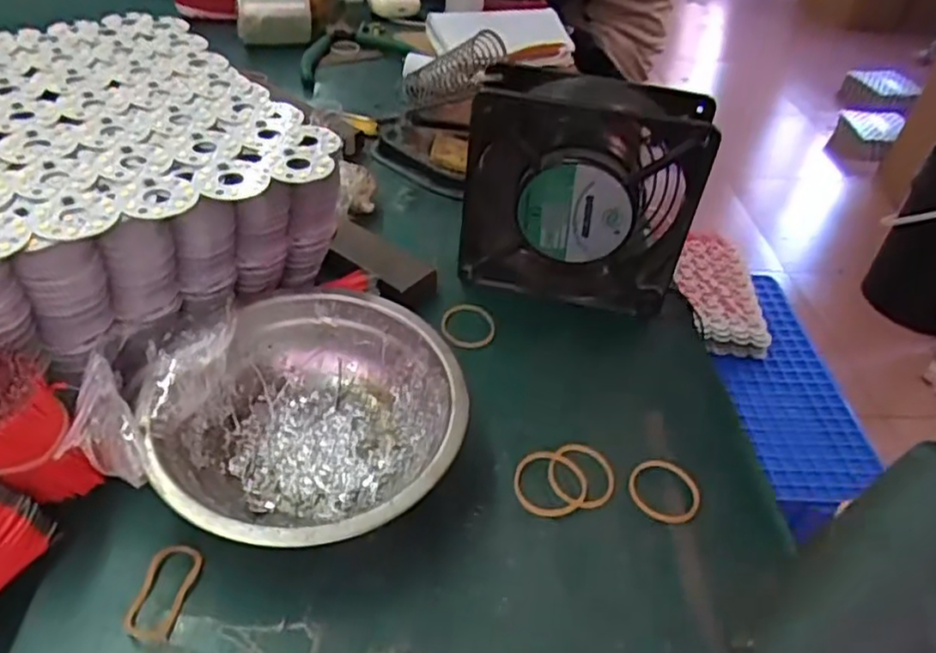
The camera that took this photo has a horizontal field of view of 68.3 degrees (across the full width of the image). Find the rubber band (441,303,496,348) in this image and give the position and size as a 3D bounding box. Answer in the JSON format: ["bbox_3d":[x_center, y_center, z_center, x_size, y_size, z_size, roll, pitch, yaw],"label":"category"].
[{"bbox_3d":[0.001,-0.002,0.383,0.030,0.004,0.035,3,42,-5],"label":"rubber band"}]

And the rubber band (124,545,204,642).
[{"bbox_3d":[-0.113,0.098,0.255,0.018,0.004,0.036,9,42,1],"label":"rubber band"}]

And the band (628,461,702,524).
[{"bbox_3d":[0.089,0.074,0.312,0.032,0.004,0.031,4,42,-4],"label":"band"}]

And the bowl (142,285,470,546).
[{"bbox_3d":[-0.061,0.043,0.294,0.113,0.043,0.124,4,42,-4],"label":"bowl"}]

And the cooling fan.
[{"bbox_3d":[0.060,-0.070,0.381,0.121,0.124,0.043,10,42,3],"label":"cooling fan"}]

